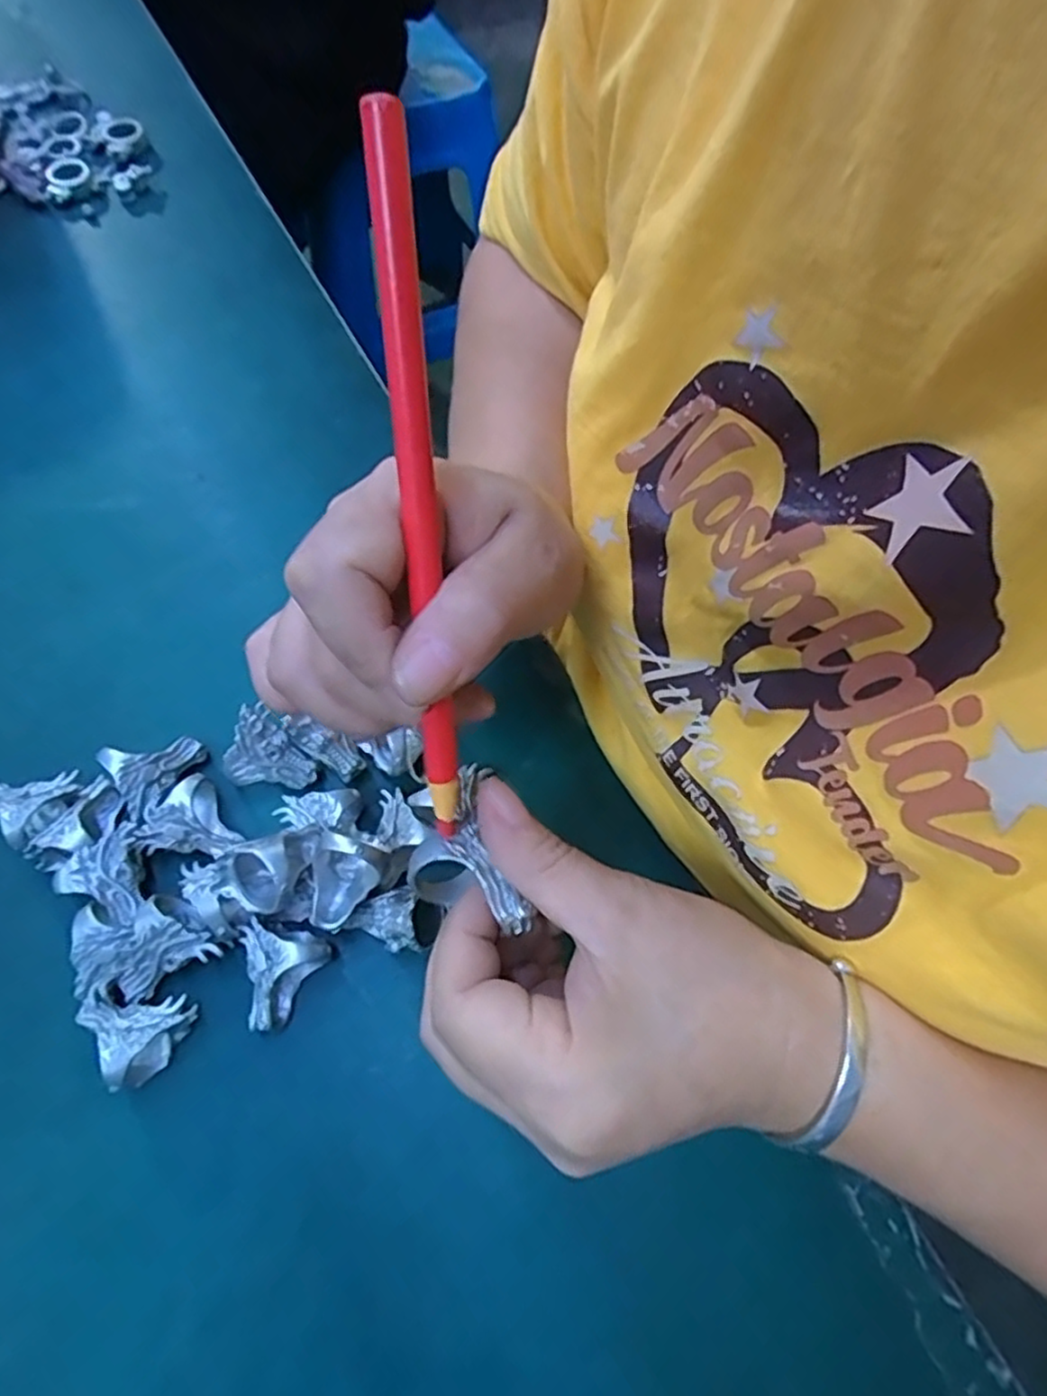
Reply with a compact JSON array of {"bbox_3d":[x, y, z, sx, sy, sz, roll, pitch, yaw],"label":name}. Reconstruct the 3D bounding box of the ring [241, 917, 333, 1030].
[{"bbox_3d":[-0.094,0.100,0.260,0.031,0.023,0.036,36,69,12],"label":"ring"}]

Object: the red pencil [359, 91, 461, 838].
[{"bbox_3d":[-0.025,-0.042,0.169,0.010,0.005,0.166,-4,110,-4],"label":"red pencil"}]

